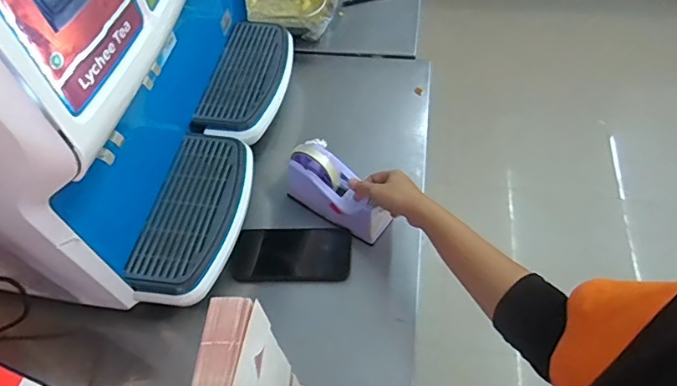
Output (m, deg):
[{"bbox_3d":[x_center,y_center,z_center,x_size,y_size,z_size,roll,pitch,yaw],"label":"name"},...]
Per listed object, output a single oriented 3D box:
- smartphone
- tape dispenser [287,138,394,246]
[{"bbox_3d":[-0.068,0.088,0.721,0.171,0.013,0.082,0,55,4],"label":"smartphone"},{"bbox_3d":[0.000,-0.005,0.719,0.158,0.099,0.058,31,64,21],"label":"tape dispenser"}]

